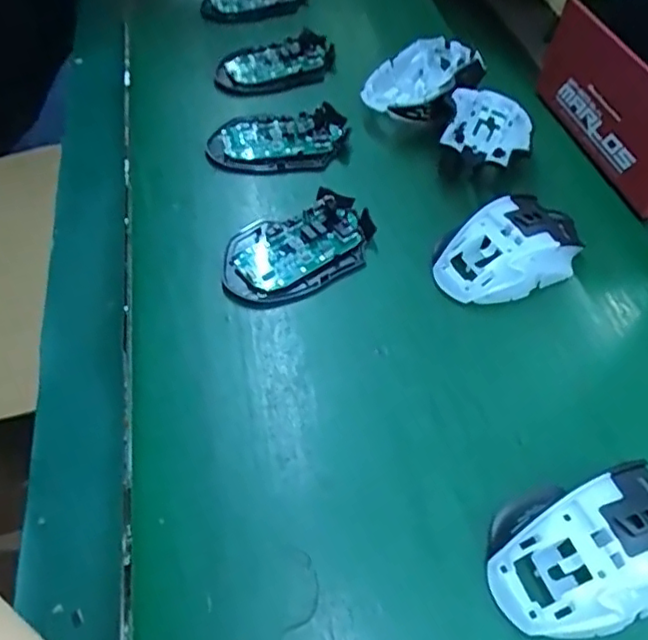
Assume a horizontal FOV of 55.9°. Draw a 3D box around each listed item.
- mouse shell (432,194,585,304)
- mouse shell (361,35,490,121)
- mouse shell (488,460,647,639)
[{"bbox_3d":[0.132,-0.050,0.427,0.107,0.033,0.063,-29,59,-22],"label":"mouse shell"},{"bbox_3d":[0.087,-0.207,0.539,0.077,0.043,0.109,31,58,20],"label":"mouse shell"},{"bbox_3d":[0.138,0.111,0.300,0.111,0.030,0.068,-14,55,-13],"label":"mouse shell"}]

